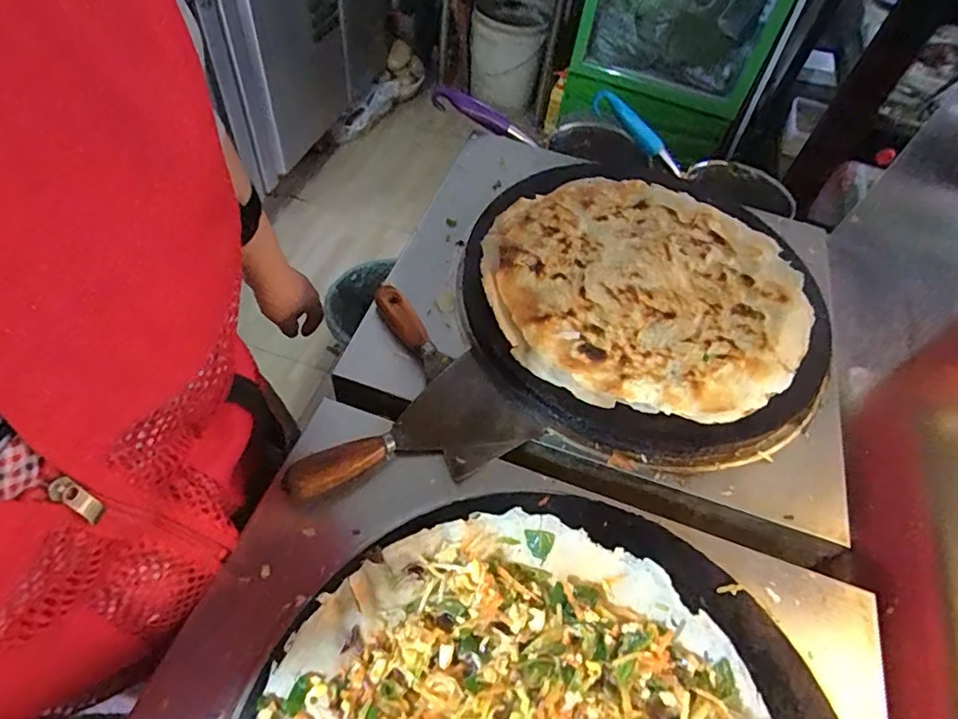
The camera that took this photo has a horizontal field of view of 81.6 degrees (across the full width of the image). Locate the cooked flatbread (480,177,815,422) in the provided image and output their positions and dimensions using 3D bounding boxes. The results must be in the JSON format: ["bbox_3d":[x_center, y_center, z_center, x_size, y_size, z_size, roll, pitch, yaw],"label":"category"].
[{"bbox_3d":[0.174,-0.078,0.582,0.323,0.024,0.315,3,54,-4],"label":"cooked flatbread"}]

